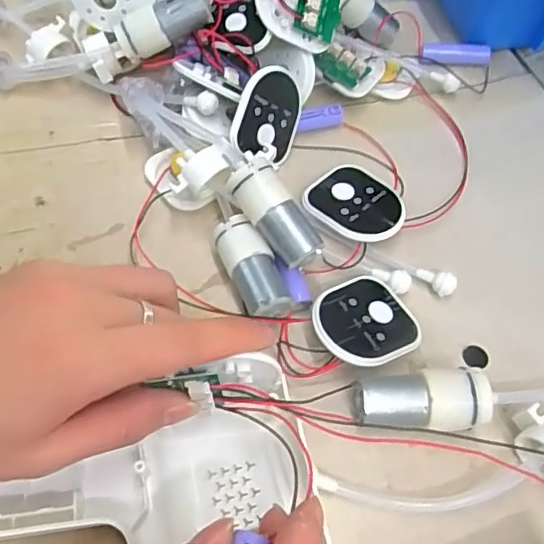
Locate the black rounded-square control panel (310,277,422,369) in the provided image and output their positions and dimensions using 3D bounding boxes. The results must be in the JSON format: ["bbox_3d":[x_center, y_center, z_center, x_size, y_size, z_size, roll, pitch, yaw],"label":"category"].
[{"bbox_3d":[0.049,0.026,0.299,0.060,0.004,0.048,-22,61,-37],"label":"black rounded-square control panel"}]

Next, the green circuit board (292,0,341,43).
[{"bbox_3d":[0.030,-0.165,0.362,0.031,0.007,0.034,6,98,-32],"label":"green circuit board"}]

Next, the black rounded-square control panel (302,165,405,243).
[{"bbox_3d":[0.050,-0.041,0.346,0.058,0.015,0.055,31,61,14],"label":"black rounded-square control panel"}]

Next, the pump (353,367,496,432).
[{"bbox_3d":[0.071,0.064,0.276,0.064,0.027,0.029,-2,59,-6],"label":"pump"}]

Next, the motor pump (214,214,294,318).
[{"bbox_3d":[-0.010,0.001,0.310,0.024,0.027,0.059,-19,62,-15],"label":"motor pump"}]

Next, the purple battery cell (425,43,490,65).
[{"bbox_3d":[0.138,-0.163,0.430,0.049,0.015,0.012,4,58,-2],"label":"purple battery cell"}]

